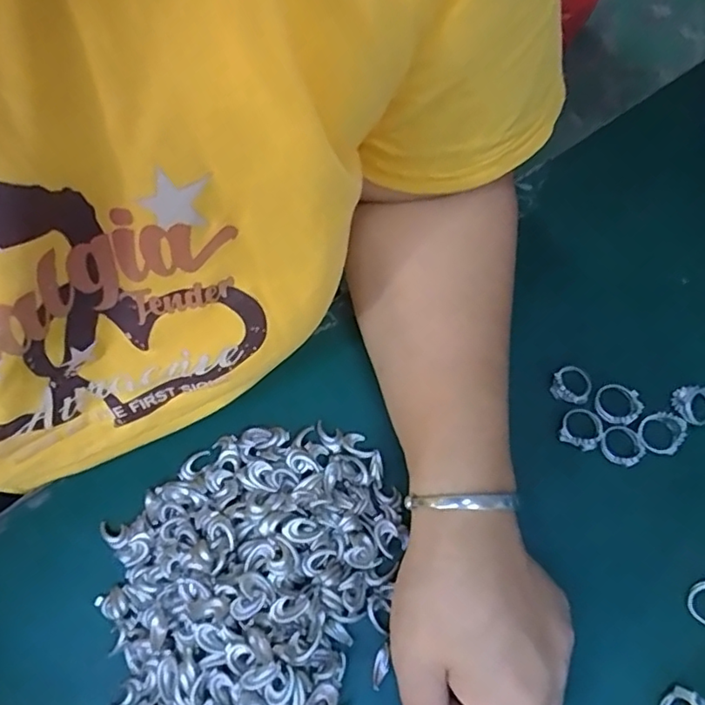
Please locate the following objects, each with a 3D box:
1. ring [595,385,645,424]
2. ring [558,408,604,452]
[{"bbox_3d":[0.147,0.028,0.311,0.022,0.009,0.021,-1,70,2],"label":"ring"},{"bbox_3d":[0.126,0.041,0.310,0.020,0.008,0.022,-1,70,2],"label":"ring"}]

